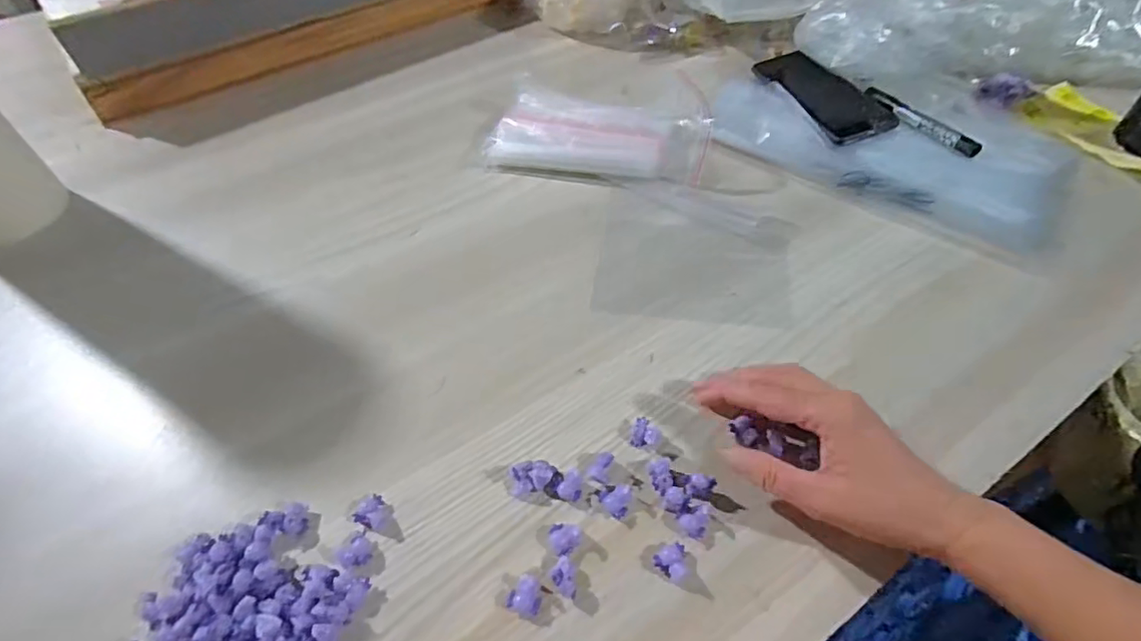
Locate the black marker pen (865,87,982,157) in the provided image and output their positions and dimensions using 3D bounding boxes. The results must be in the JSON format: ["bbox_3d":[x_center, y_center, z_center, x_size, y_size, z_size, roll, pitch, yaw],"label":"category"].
[{"bbox_3d":[0.353,-0.204,0.572,0.018,0.010,0.133,-24,54,-14],"label":"black marker pen"}]

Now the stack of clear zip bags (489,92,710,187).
[{"bbox_3d":[0.029,-0.183,0.548,0.206,0.040,0.099,12,54,13],"label":"stack of clear zip bags"}]

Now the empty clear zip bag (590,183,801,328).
[{"bbox_3d":[0.105,-0.061,0.480,0.156,0.004,0.152,7,53,10],"label":"empty clear zip bag"}]

